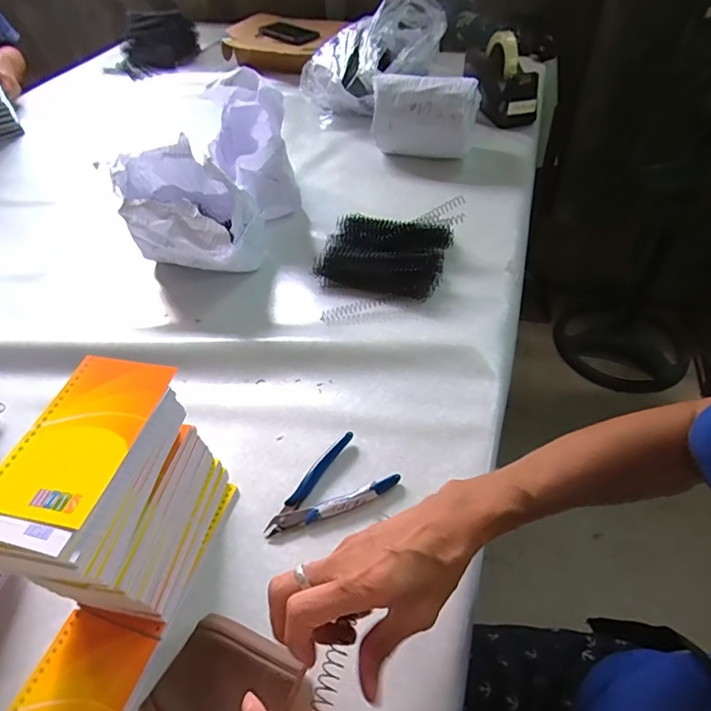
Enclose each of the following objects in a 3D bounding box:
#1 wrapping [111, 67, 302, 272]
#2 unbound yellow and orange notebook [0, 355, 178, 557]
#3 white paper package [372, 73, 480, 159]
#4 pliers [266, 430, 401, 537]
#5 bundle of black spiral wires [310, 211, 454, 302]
[{"bbox_3d":[-0.200,-0.269,0.699,0.197,0.162,0.365,8,48,12],"label":"wrapping"},{"bbox_3d":[-0.192,0.057,0.328,0.079,0.005,0.145,7,48,11],"label":"unbound yellow and orange notebook"},{"bbox_3d":[0.117,-0.405,0.824,0.176,0.120,0.070,12,49,15],"label":"white paper package"},{"bbox_3d":[-0.029,0.122,0.431,0.116,0.018,0.071,-31,52,-22],"label":"pliers"},{"bbox_3d":[0.040,-0.141,0.652,0.163,0.035,0.133,14,50,17],"label":"bundle of black spiral wires"}]

